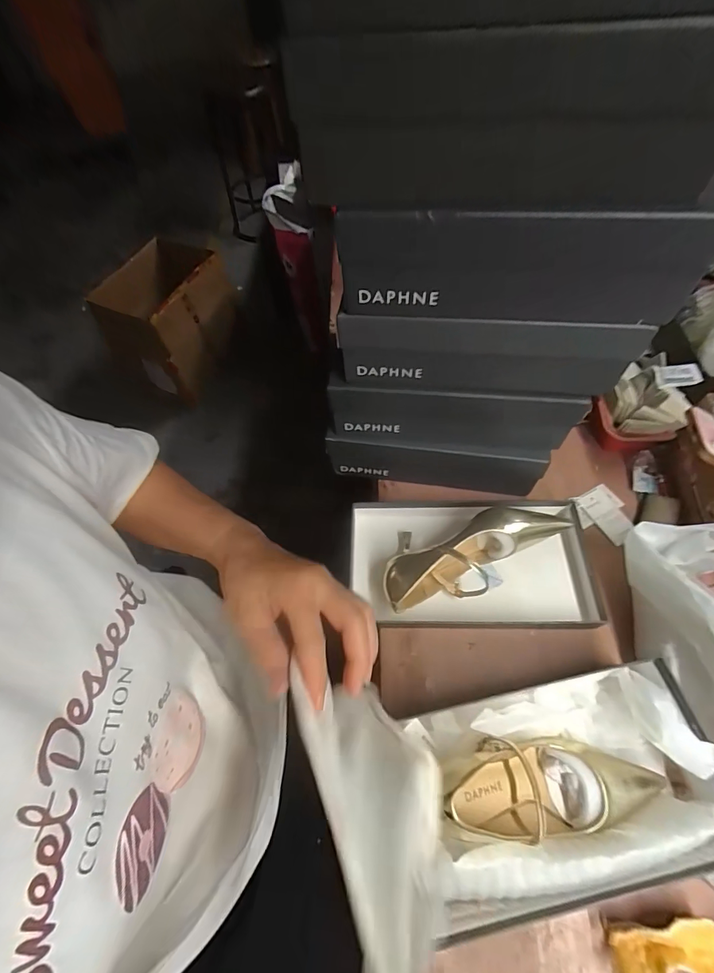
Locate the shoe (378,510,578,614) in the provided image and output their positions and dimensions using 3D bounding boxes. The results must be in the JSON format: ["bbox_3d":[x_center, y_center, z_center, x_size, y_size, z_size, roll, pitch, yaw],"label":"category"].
[{"bbox_3d":[0.146,0.080,0.526,0.231,0.077,0.108,-13,59,-3],"label":"shoe"}]

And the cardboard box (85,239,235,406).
[{"bbox_3d":[-0.669,-0.616,1.490,0.335,0.353,0.389,27,65,19],"label":"cardboard box"}]

